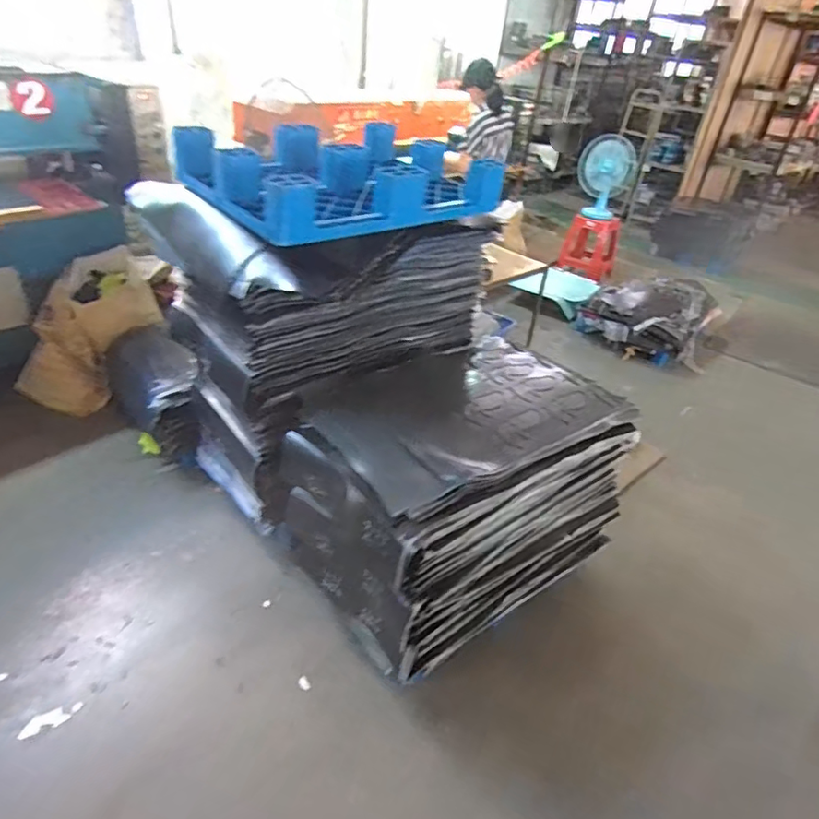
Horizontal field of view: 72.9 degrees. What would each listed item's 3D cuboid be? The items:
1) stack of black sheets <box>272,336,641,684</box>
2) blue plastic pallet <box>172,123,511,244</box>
[{"bbox_3d":[0.156,0.220,1.844,0.987,0.603,0.745,-21,44,-32],"label":"stack of black sheets"},{"bbox_3d":[-0.190,-0.715,1.682,0.813,0.163,0.621,-23,46,-34],"label":"blue plastic pallet"}]

